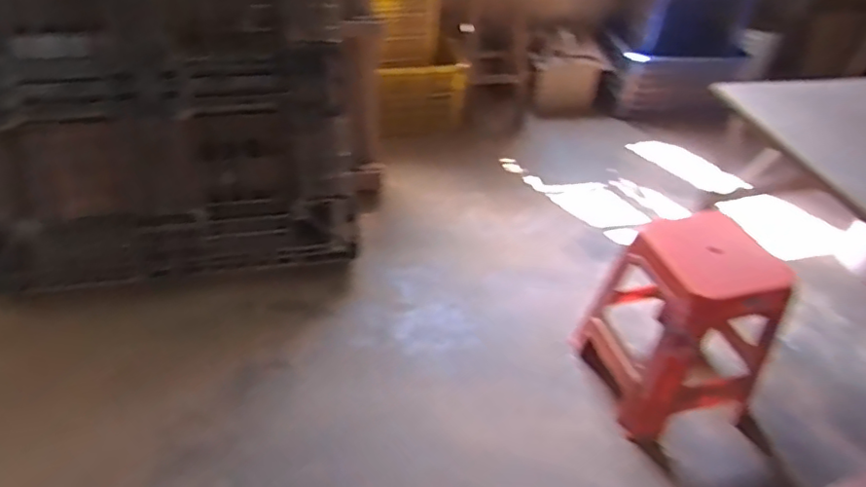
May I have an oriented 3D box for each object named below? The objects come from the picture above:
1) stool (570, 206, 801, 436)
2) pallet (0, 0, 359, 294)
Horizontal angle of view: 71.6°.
[{"bbox_3d":[0.657,0.197,1.560,0.391,0.464,0.368,-9,42,-16],"label":"stool"},{"bbox_3d":[-0.765,-0.461,1.667,1.102,1.107,0.174,-6,9,-16],"label":"pallet"}]

